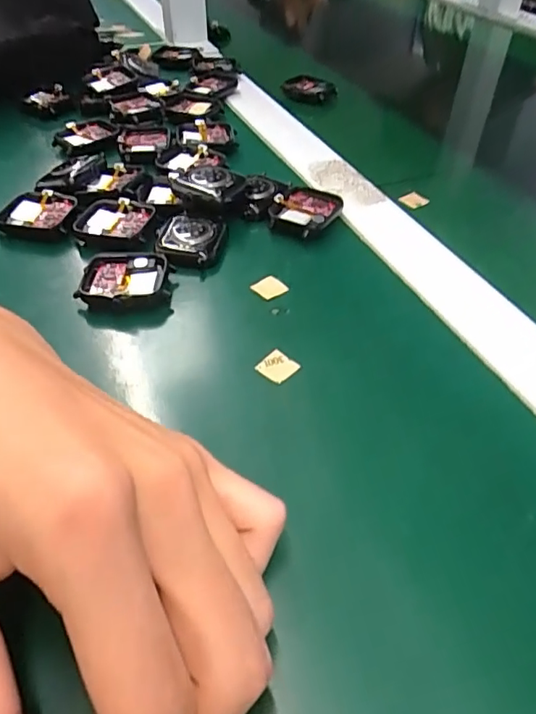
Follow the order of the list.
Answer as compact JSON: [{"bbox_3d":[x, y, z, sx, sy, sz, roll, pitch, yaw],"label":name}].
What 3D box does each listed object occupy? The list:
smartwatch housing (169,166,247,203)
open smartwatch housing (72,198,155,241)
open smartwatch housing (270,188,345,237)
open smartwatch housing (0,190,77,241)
[{"bbox_3d":[-0.037,-0.106,0.329,0.039,0.014,0.029,29,51,25],"label":"smartwatch housing"},{"bbox_3d":[-0.091,-0.081,0.314,0.040,0.007,0.035,6,47,5],"label":"open smartwatch housing"},{"bbox_3d":[0.022,-0.090,0.326,0.038,0.013,0.045,23,49,20],"label":"open smartwatch housing"},{"bbox_3d":[-0.140,-0.087,0.323,0.048,0.011,0.037,7,45,6],"label":"open smartwatch housing"}]

